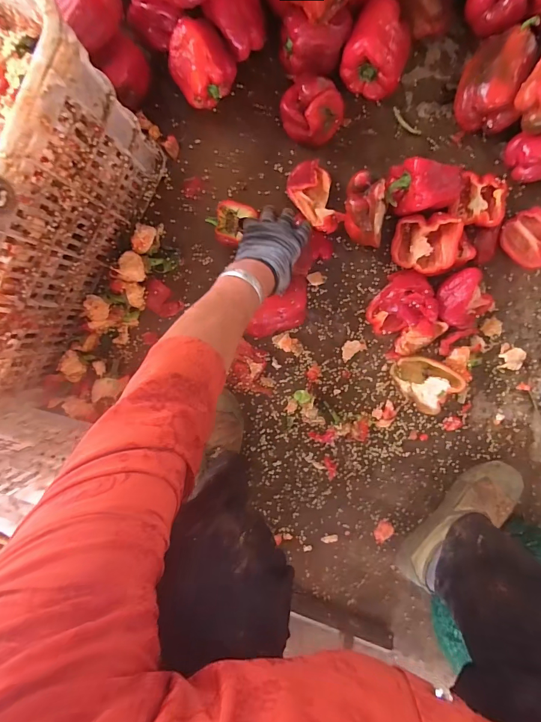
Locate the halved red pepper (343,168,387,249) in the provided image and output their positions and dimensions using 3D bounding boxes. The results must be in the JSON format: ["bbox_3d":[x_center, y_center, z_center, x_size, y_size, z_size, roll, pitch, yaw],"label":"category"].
[{"bbox_3d":[0.146,-0.225,0.539,0.070,0.092,0.089,6,96,3],"label":"halved red pepper"}]

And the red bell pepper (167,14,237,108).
[{"bbox_3d":[-0.106,-0.449,0.543,0.086,0.092,0.081,0,97,3],"label":"red bell pepper"}]

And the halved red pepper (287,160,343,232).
[{"bbox_3d":[0.071,-0.265,0.577,0.070,0.040,0.114,-18,96,6],"label":"halved red pepper"}]

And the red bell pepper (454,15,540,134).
[{"bbox_3d":[0.326,-0.413,0.525,0.082,0.083,0.119,8,97,3],"label":"red bell pepper"}]

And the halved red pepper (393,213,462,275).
[{"bbox_3d":[0.247,-0.181,0.564,0.094,0.037,0.094,9,93,20],"label":"halved red pepper"}]

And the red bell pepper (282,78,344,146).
[{"bbox_3d":[0.062,-0.386,0.550,0.092,0.068,0.079,35,98,-1],"label":"red bell pepper"}]

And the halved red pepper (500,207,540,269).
[{"bbox_3d":[0.415,-0.195,0.562,0.085,0.022,0.079,45,97,-2],"label":"halved red pepper"}]

